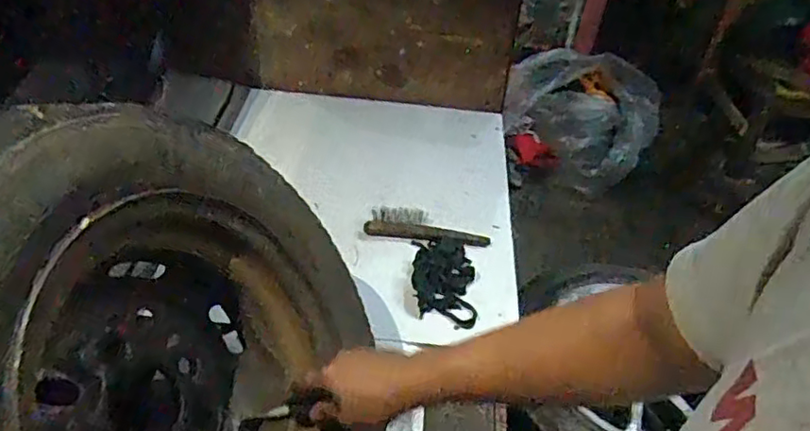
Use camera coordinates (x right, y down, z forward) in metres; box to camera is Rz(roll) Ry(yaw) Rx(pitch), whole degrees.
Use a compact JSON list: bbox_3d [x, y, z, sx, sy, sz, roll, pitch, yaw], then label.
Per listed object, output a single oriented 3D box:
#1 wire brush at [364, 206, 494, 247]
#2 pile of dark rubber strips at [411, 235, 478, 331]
[{"bbox_3d":[0.039,0.017,1.009,0.205,0.031,0.049,6,41,4],"label":"wire brush"},{"bbox_3d":[0.060,0.098,0.936,0.093,0.012,0.173,1,41,-2],"label":"pile of dark rubber strips"}]

